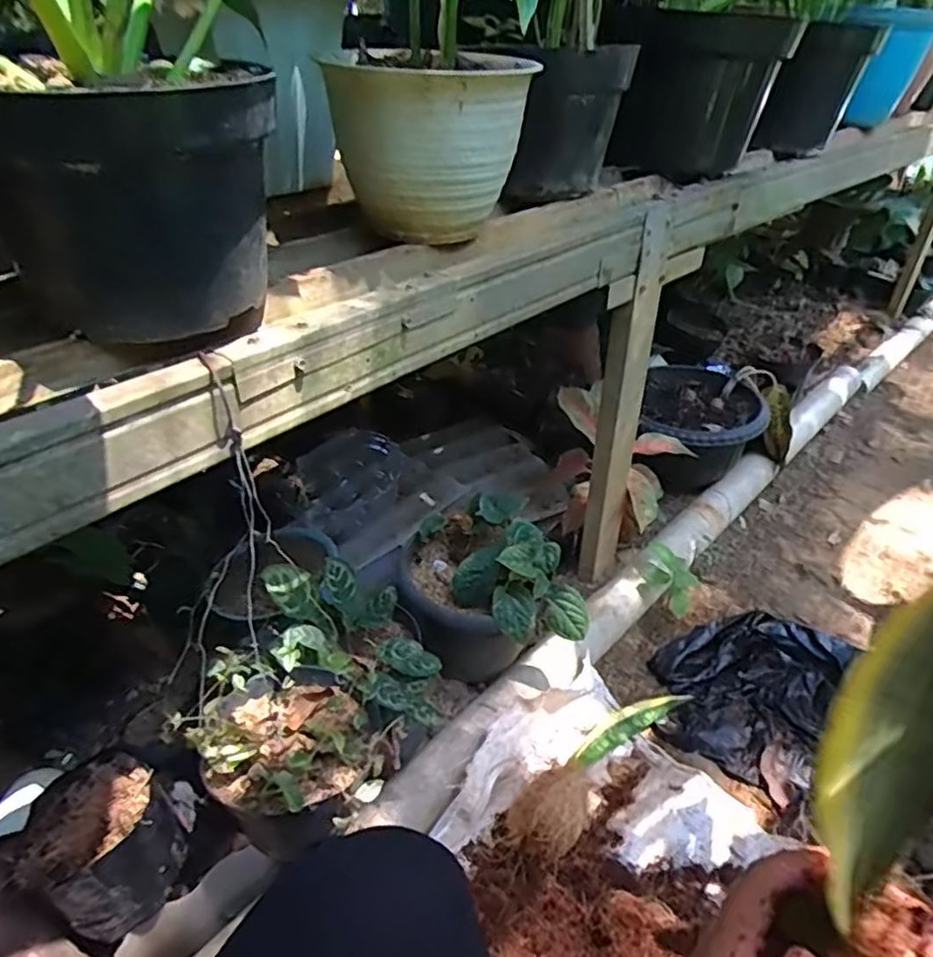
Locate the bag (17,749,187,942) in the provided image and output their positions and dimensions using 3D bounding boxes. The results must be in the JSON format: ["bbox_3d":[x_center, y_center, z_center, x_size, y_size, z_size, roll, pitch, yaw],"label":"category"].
[{"bbox_3d":[-0.374,0.375,0.670,0.134,0.115,0.139,-23,41,-27],"label":"bag"}]

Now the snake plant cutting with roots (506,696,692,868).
[{"bbox_3d":[0.201,0.407,0.959,0.099,0.071,0.389,28,31,34],"label":"snake plant cutting with roots"}]

